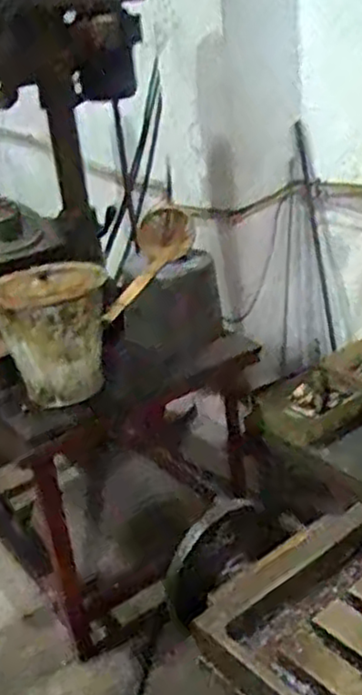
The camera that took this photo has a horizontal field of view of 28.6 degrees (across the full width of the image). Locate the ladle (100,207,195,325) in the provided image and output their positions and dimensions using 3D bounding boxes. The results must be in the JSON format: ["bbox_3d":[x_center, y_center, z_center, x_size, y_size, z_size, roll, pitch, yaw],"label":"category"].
[{"bbox_3d":[-0.062,-0.206,1.609,0.161,0.100,0.443,-3,25,8],"label":"ladle"}]

